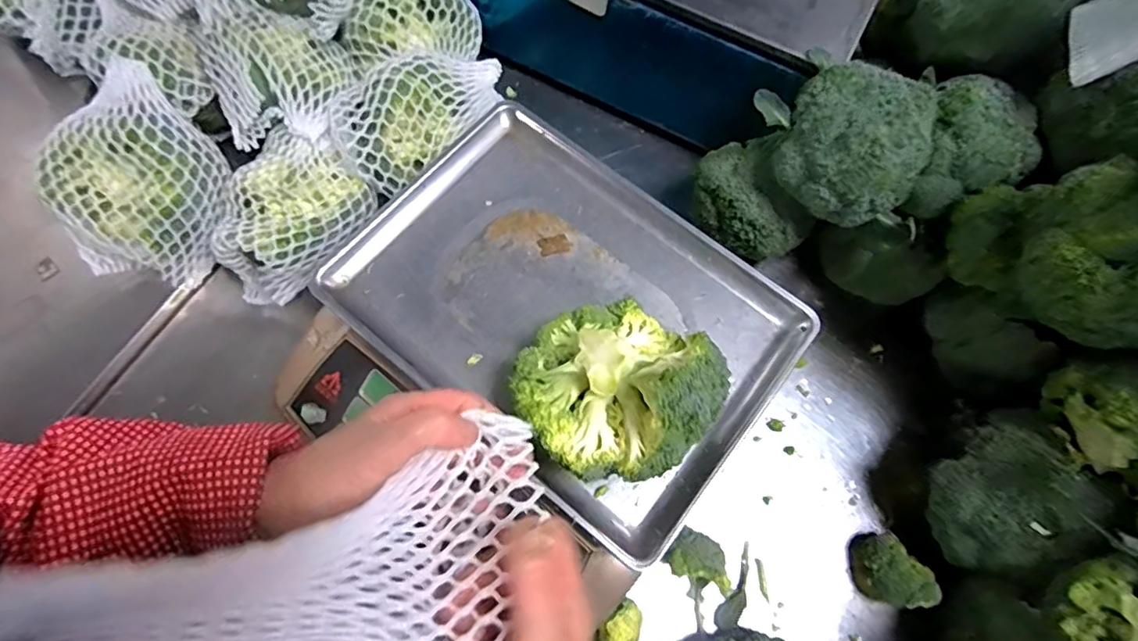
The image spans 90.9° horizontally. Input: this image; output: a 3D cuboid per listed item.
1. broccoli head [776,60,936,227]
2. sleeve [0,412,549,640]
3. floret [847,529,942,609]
[{"bbox_3d":[0.231,-0.143,0.455,0.105,0.078,0.091,17,71,4],"label":"broccoli head"},{"bbox_3d":[-0.104,0.118,0.244,0.202,0.050,0.121,1,67,-39],"label":"sleeve"},{"bbox_3d":[0.278,0.215,0.483,0.041,0.050,0.056,-9,72,-5],"label":"floret"}]

